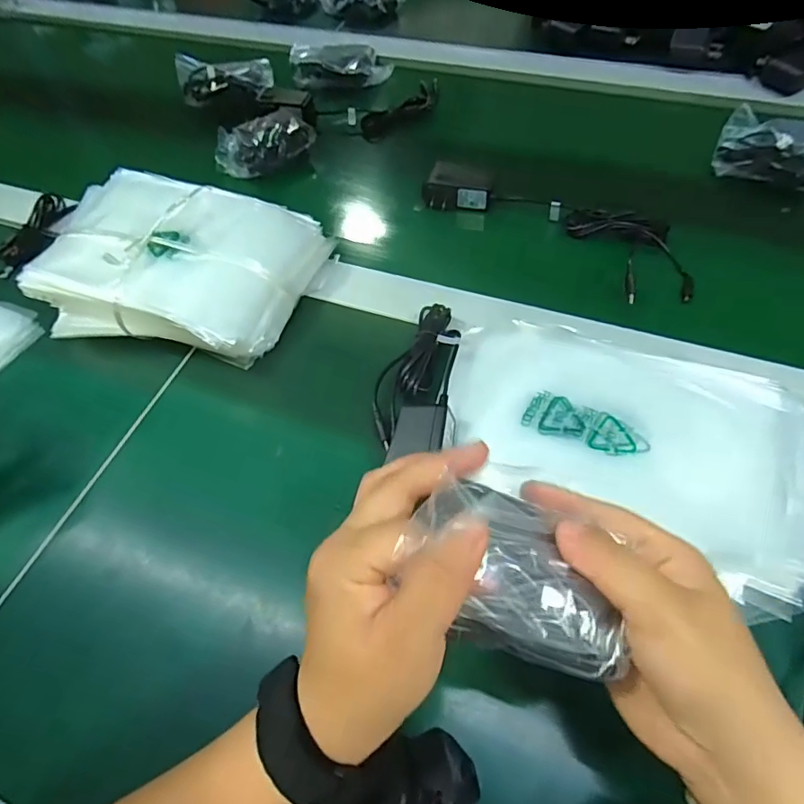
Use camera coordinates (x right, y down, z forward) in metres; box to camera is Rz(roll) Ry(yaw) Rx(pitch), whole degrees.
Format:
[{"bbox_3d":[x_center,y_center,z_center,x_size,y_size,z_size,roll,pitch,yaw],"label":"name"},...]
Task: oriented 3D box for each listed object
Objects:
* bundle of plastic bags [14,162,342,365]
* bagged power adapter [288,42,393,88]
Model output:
[{"bbox_3d":[-0.201,-0.121,0.469,0.230,0.074,0.162,13,59,12],"label":"bundle of plastic bags"},{"bbox_3d":[-0.084,-0.462,0.722,0.135,0.034,0.073,6,58,7],"label":"bagged power adapter"}]

